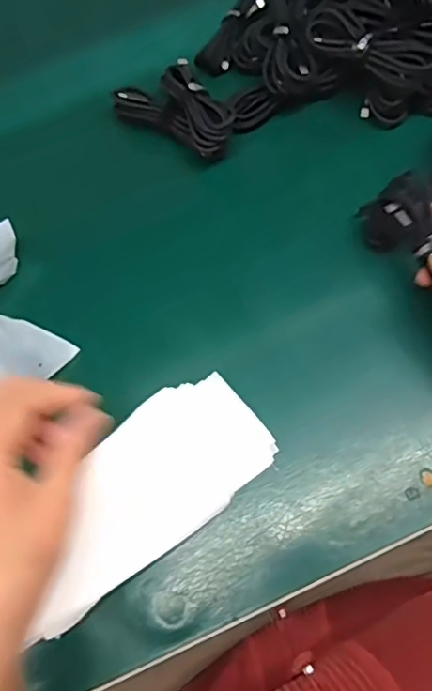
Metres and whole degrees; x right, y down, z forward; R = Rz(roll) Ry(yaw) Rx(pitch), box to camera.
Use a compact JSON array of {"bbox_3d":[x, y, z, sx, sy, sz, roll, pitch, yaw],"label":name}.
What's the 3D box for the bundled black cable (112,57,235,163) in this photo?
[{"bbox_3d":[-0.035,-0.198,0.475,0.072,0.039,0.101,-29,71,-6],"label":"bundled black cable"}]

